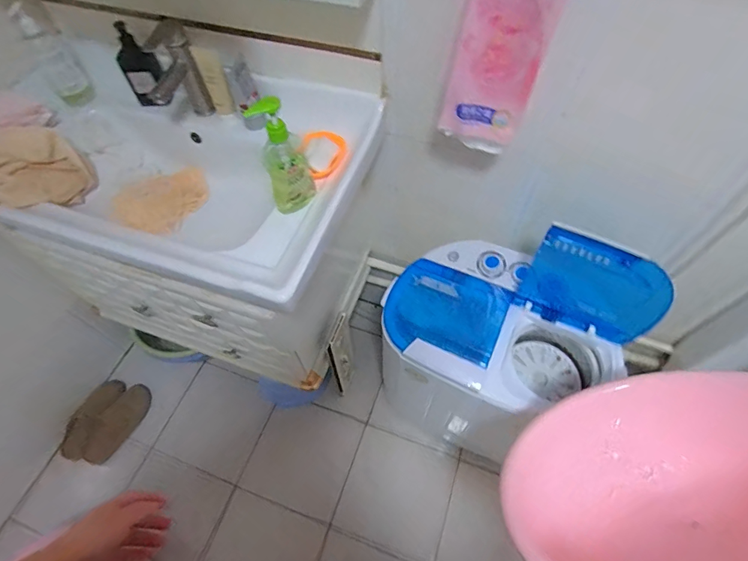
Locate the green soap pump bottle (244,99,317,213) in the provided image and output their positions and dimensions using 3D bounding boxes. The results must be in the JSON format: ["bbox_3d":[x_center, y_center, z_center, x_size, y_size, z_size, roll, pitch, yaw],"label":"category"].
[{"bbox_3d":[-0.144,-0.202,0.670,0.076,0.209,0.060,-14,59,-6],"label":"green soap pump bottle"}]

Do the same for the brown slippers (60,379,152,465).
[{"bbox_3d":[-0.831,0.429,1.275,0.168,0.085,0.261,24,62,16],"label":"brown slippers"}]

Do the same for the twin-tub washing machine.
[{"bbox_3d":[0.276,0.194,1.052,0.501,0.754,0.331,28,63,18],"label":"twin-tub washing machine"}]

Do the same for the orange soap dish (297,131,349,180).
[{"bbox_3d":[-0.093,-0.244,0.783,0.092,0.013,0.081,-33,100,-16],"label":"orange soap dish"}]

